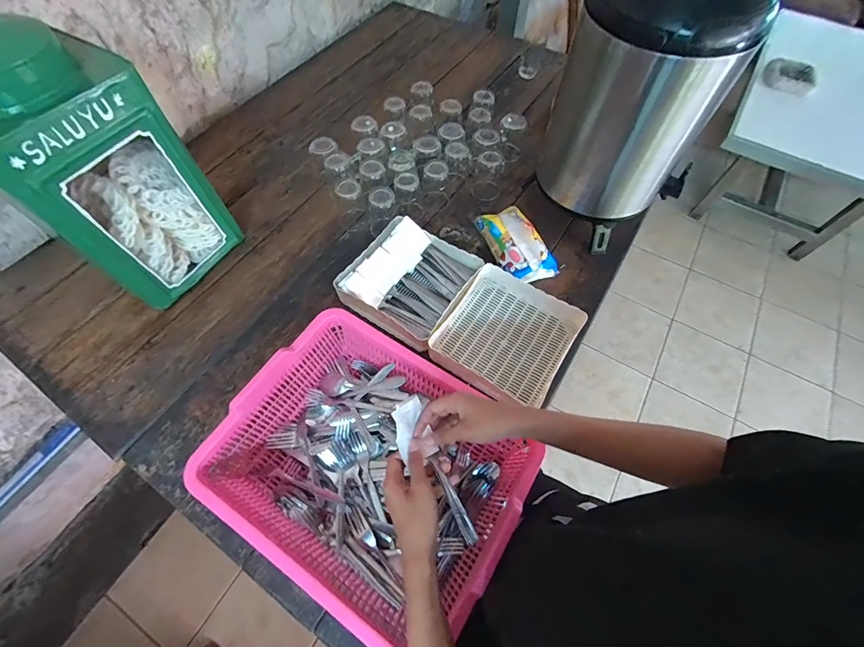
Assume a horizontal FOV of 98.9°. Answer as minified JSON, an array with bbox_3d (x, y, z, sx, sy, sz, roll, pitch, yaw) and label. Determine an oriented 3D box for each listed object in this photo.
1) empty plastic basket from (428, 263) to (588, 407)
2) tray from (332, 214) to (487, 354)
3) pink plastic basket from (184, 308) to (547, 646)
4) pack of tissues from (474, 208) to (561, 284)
[{"bbox_3d":[0.134,0.020,0.672,0.222,0.054,0.217,30,66,14],"label":"empty plastic basket"},{"bbox_3d":[-0.045,-0.087,0.724,0.207,0.063,0.215,30,66,14],"label":"tray"},{"bbox_3d":[-0.088,0.199,0.534,0.387,0.121,0.306,30,66,14],"label":"pink plastic basket"},{"bbox_3d":[0.173,-0.168,0.774,0.108,0.056,0.193,-24,65,-13],"label":"pack of tissues"}]

